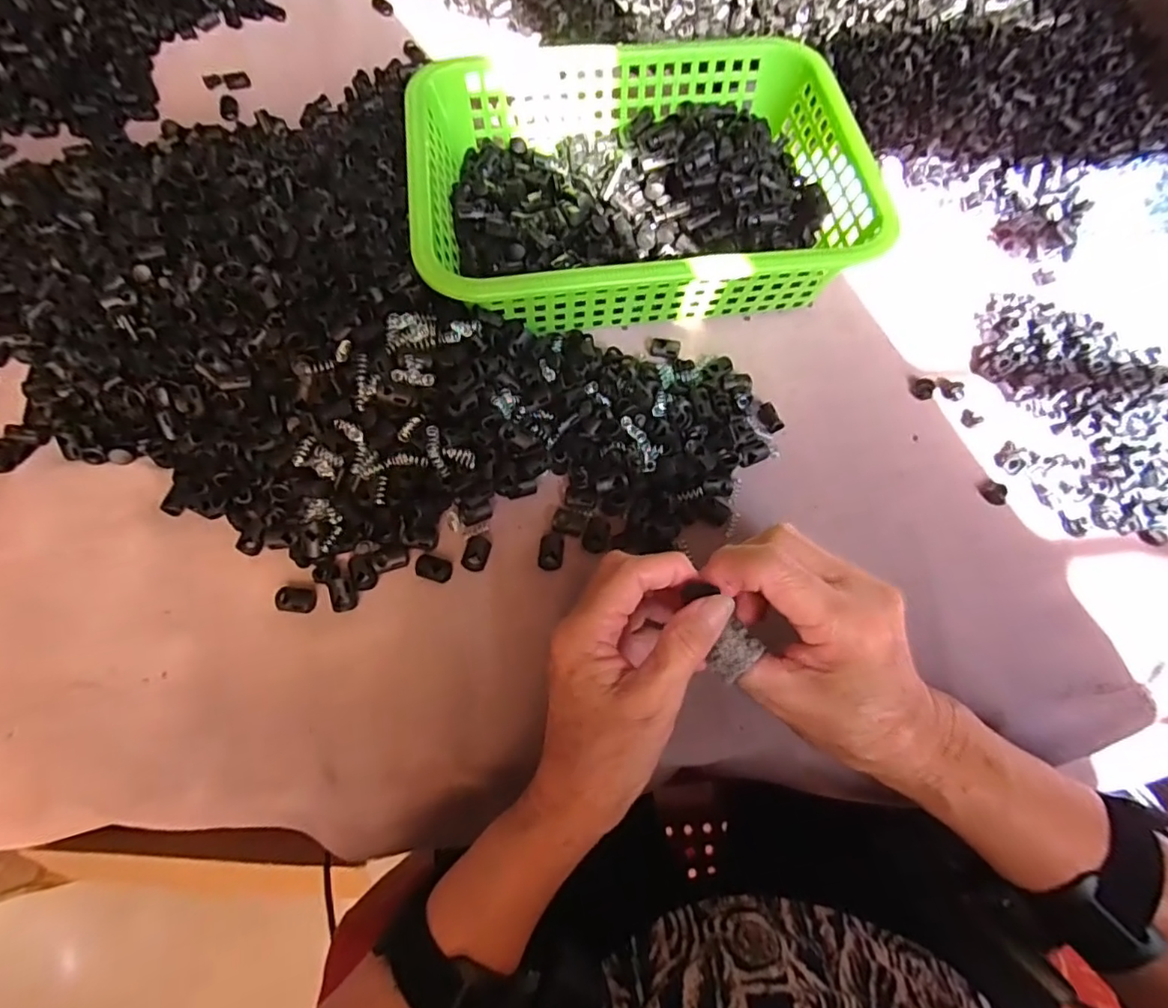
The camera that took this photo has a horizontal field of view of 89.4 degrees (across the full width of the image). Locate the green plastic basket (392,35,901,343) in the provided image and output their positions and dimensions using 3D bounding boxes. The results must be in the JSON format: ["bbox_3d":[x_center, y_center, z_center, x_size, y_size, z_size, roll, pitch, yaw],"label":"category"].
[{"bbox_3d":[0.034,-0.217,0.418,0.284,0.082,0.201,-7,67,-5],"label":"green plastic basket"}]

